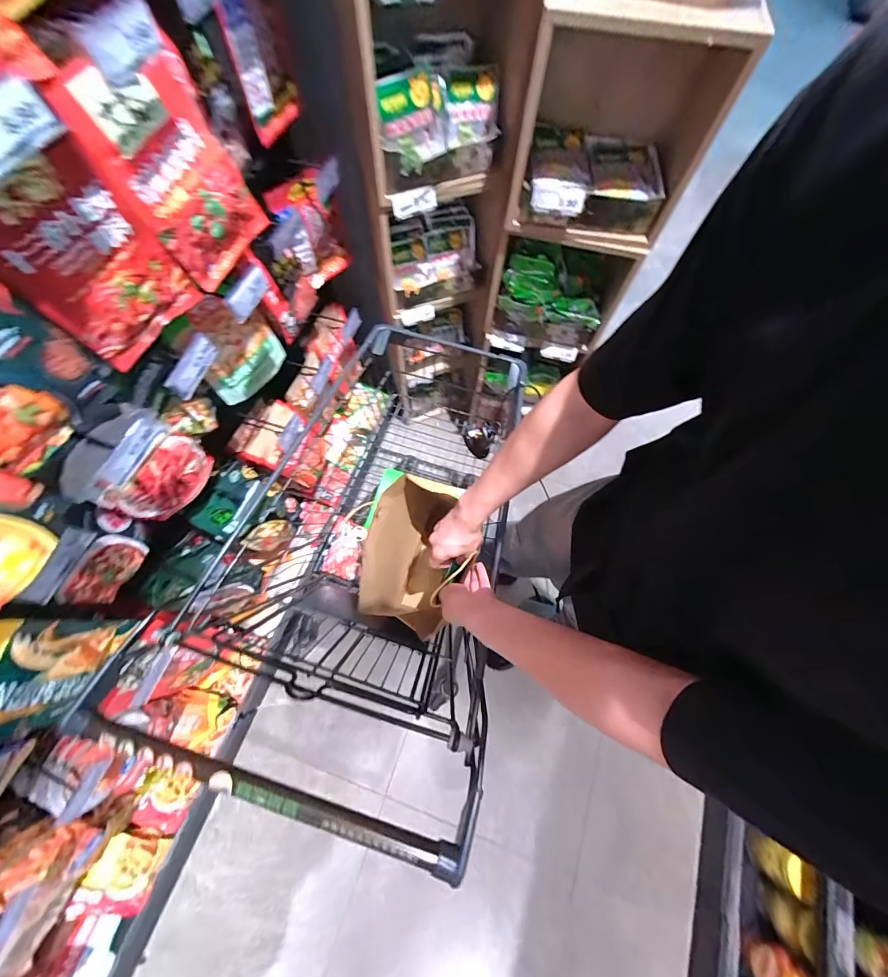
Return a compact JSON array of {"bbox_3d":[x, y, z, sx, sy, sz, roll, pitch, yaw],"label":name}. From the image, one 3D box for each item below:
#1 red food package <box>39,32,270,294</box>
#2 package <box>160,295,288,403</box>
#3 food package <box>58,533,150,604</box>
[{"bbox_3d":[-0.357,-0.437,0.527,0.050,0.240,0.189,22,70,7],"label":"red food package"},{"bbox_3d":[-0.461,-0.317,0.847,0.051,0.230,0.195,35,72,12],"label":"package"},{"bbox_3d":[-0.608,0.147,0.694,0.017,0.110,0.125,15,69,4],"label":"food package"}]

